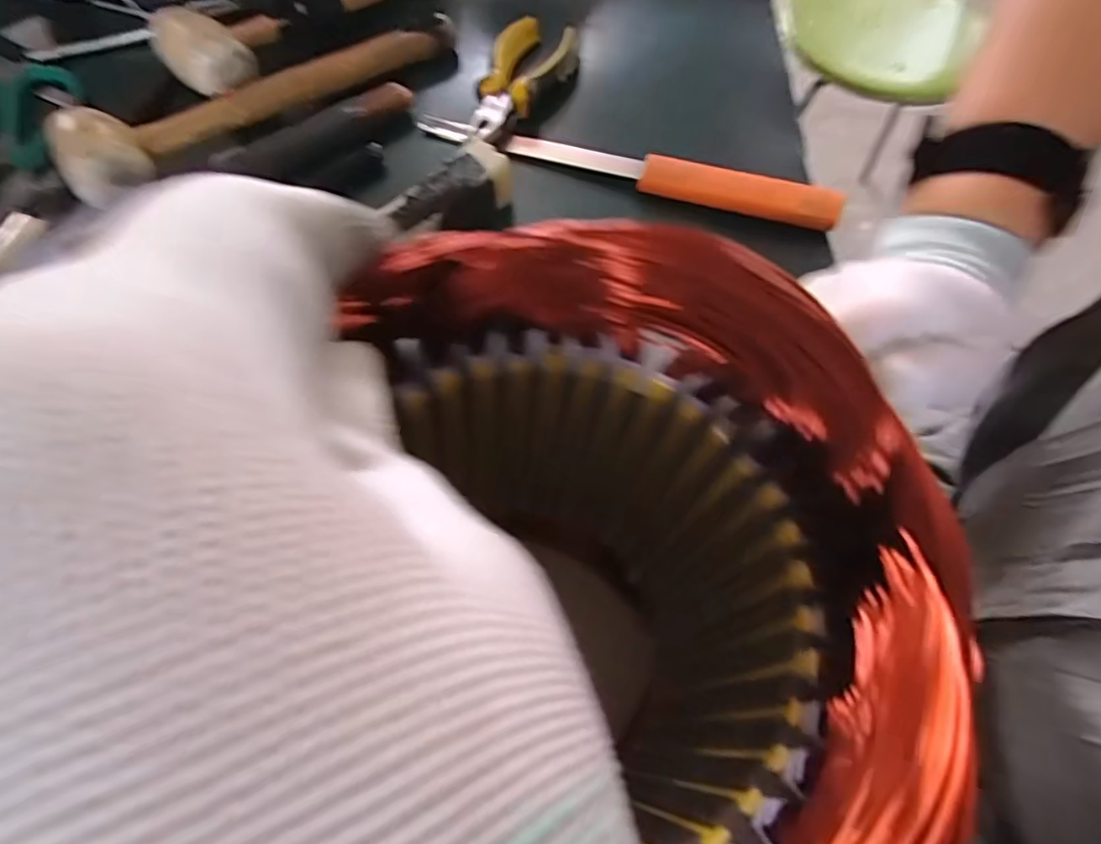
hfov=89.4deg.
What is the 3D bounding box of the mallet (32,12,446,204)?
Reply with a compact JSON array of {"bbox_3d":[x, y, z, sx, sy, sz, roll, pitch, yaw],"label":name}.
[{"bbox_3d":[-0.188,-0.212,0.358,0.282,0.041,0.066,-34,68,-13],"label":"mallet"}]

